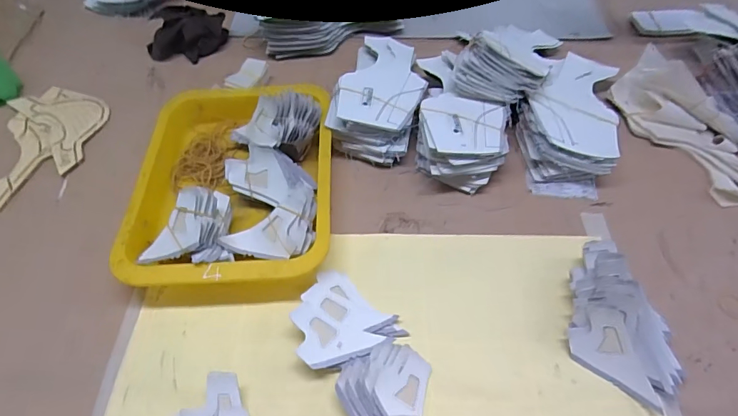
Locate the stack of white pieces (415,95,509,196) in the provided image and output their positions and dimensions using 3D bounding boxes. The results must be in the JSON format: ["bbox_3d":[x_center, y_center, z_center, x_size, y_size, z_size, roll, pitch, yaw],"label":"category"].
[{"bbox_3d":[0.104,-0.075,0.492,0.100,0.051,0.113,3,54,2],"label":"stack of white pieces"}]

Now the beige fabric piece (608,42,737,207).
[{"bbox_3d":[0.365,-0.100,0.504,0.081,0.055,0.194,-25,58,-17],"label":"beige fabric piece"}]

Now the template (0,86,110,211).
[{"bbox_3d":[-0.381,-0.082,0.528,0.114,0.006,0.183,-11,55,-8],"label":"template"}]

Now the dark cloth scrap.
[{"bbox_3d":[-0.260,-0.250,0.628,0.088,0.042,0.091,18,56,13],"label":"dark cloth scrap"}]

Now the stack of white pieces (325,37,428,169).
[{"bbox_3d":[0.016,-0.141,0.541,0.095,0.054,0.197,11,55,8],"label":"stack of white pieces"}]

